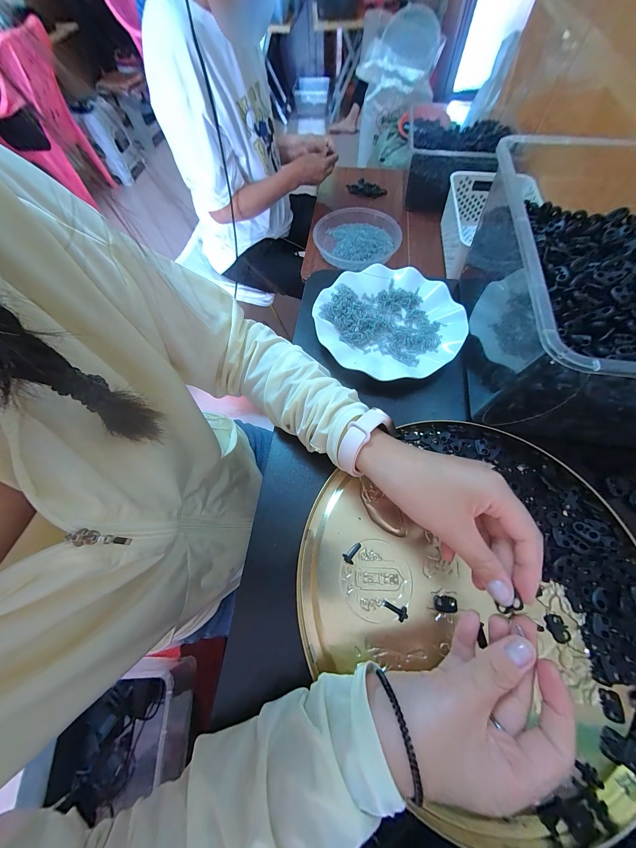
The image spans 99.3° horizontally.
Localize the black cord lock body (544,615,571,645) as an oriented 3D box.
[{"bbox_3d":[0.199,0.169,0.223,0.016,0.004,0.018,-1,66,1],"label":"black cord lock body"}]

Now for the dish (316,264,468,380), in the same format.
[{"bbox_3d":[0.091,-0.133,0.351,0.183,0.022,0.177,-1,66,1],"label":"dish"}]

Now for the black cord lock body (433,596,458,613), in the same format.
[{"bbox_3d":[0.110,0.155,0.233,0.019,0.004,0.012,2,66,3],"label":"black cord lock body"}]

